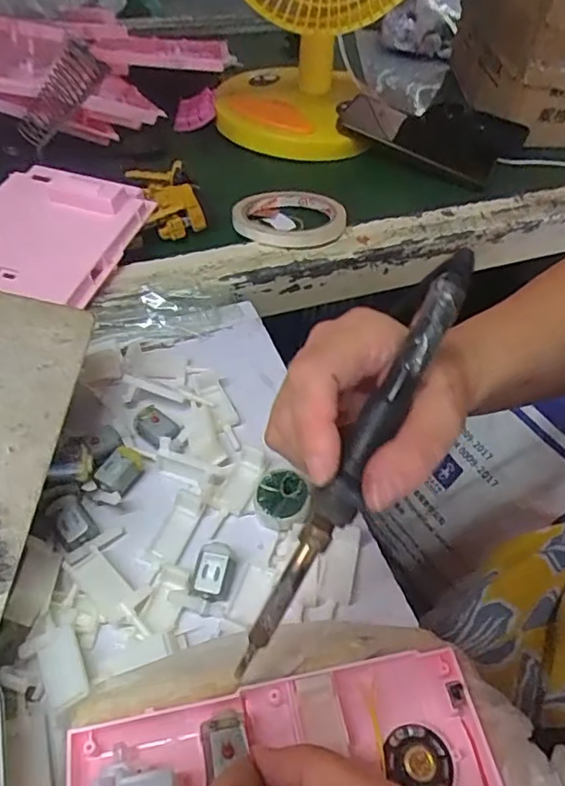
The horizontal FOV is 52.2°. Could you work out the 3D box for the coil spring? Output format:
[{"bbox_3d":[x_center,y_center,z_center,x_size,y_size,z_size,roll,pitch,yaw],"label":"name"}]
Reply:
[{"bbox_3d":[-0.195,-0.260,0.506,0.149,0.029,0.031,-11,31,48],"label":"coil spring"}]

